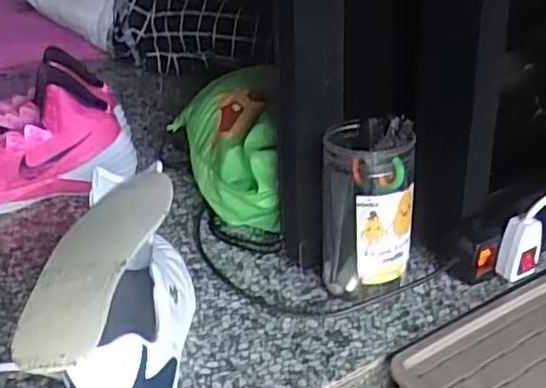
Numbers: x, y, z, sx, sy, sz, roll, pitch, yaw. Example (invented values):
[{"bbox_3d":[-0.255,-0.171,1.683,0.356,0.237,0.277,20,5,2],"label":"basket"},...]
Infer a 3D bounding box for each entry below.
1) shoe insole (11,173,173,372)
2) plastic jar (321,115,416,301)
[{"bbox_3d":[-0.149,0.045,0.607,0.079,0.024,0.280,1,27,7],"label":"shoe insole"},{"bbox_3d":[0.093,0.019,0.694,0.088,0.175,0.082,1,27,6],"label":"plastic jar"}]

